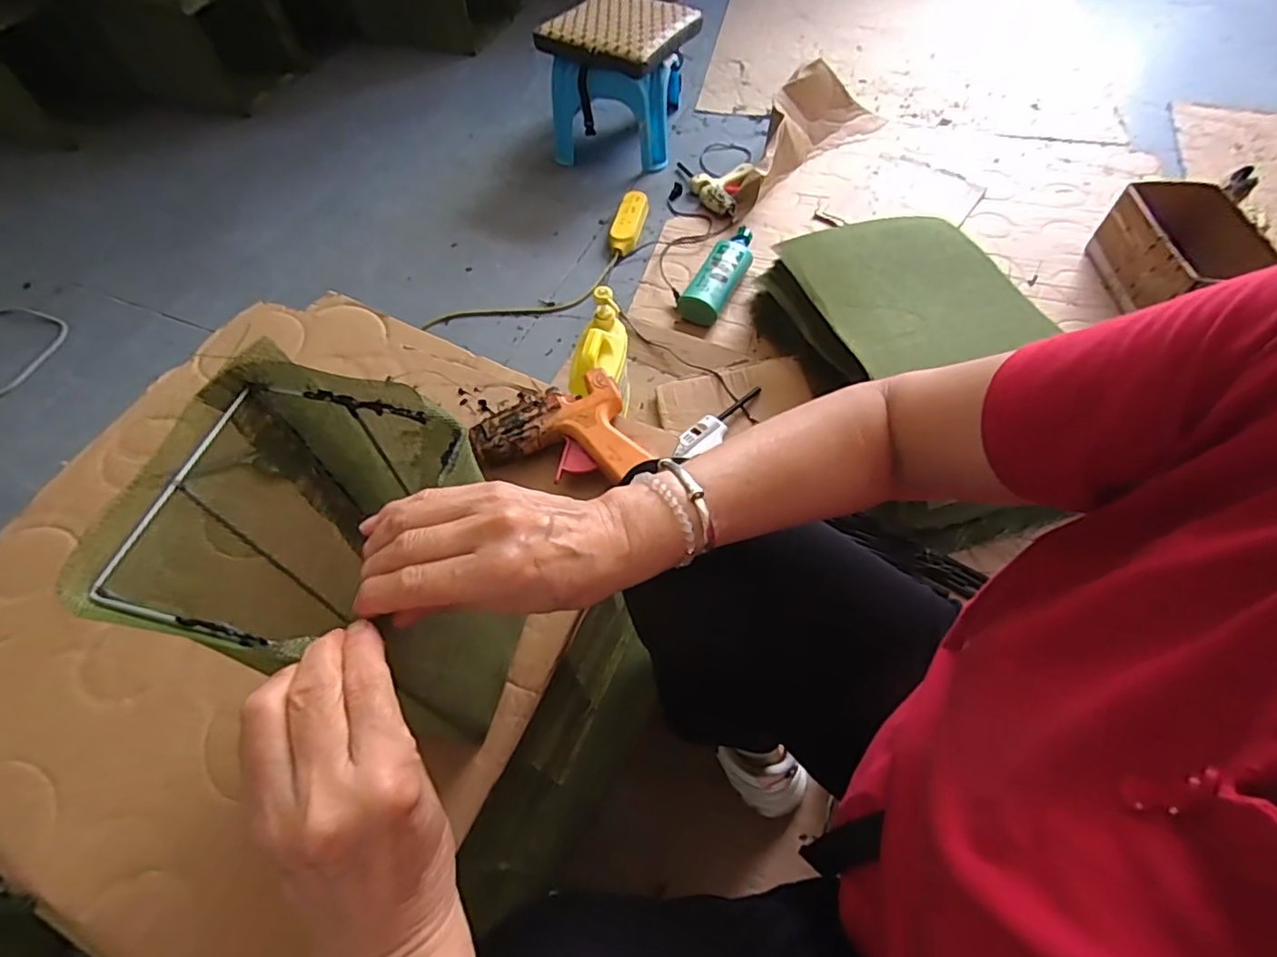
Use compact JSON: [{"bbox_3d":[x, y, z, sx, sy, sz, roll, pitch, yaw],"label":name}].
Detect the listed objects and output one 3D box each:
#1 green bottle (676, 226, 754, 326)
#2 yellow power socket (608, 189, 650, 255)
[{"bbox_3d":[0.179,-0.434,1.230,0.086,0.066,0.297,23,61,15],"label":"green bottle"},{"bbox_3d":[-0.020,-0.581,1.345,0.065,0.032,0.213,10,59,8],"label":"yellow power socket"}]

